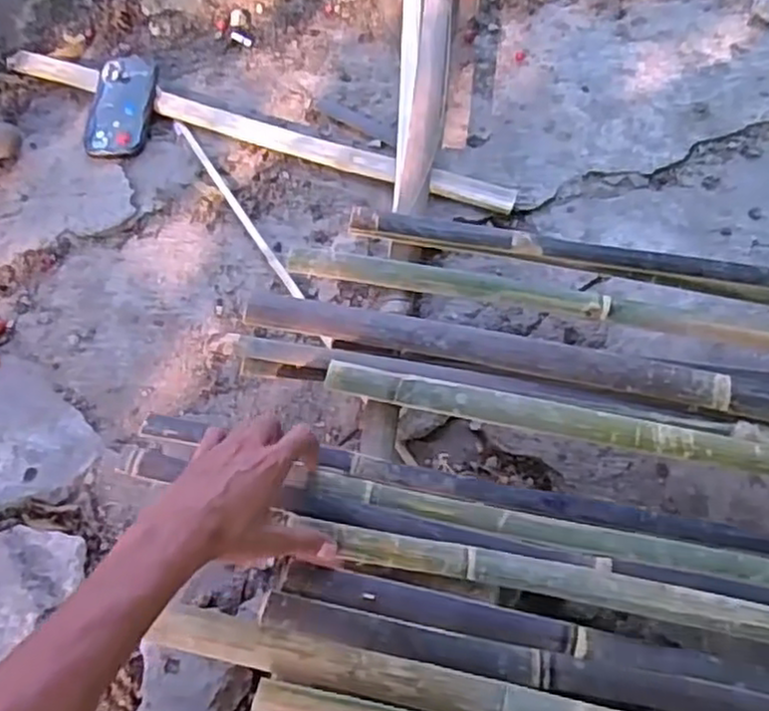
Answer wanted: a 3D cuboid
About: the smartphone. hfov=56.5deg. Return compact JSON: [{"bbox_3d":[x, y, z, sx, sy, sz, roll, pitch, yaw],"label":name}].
[{"bbox_3d":[-0.360,-0.343,0.980,0.082,0.015,0.168,7,69,-2],"label":"smartphone"}]

